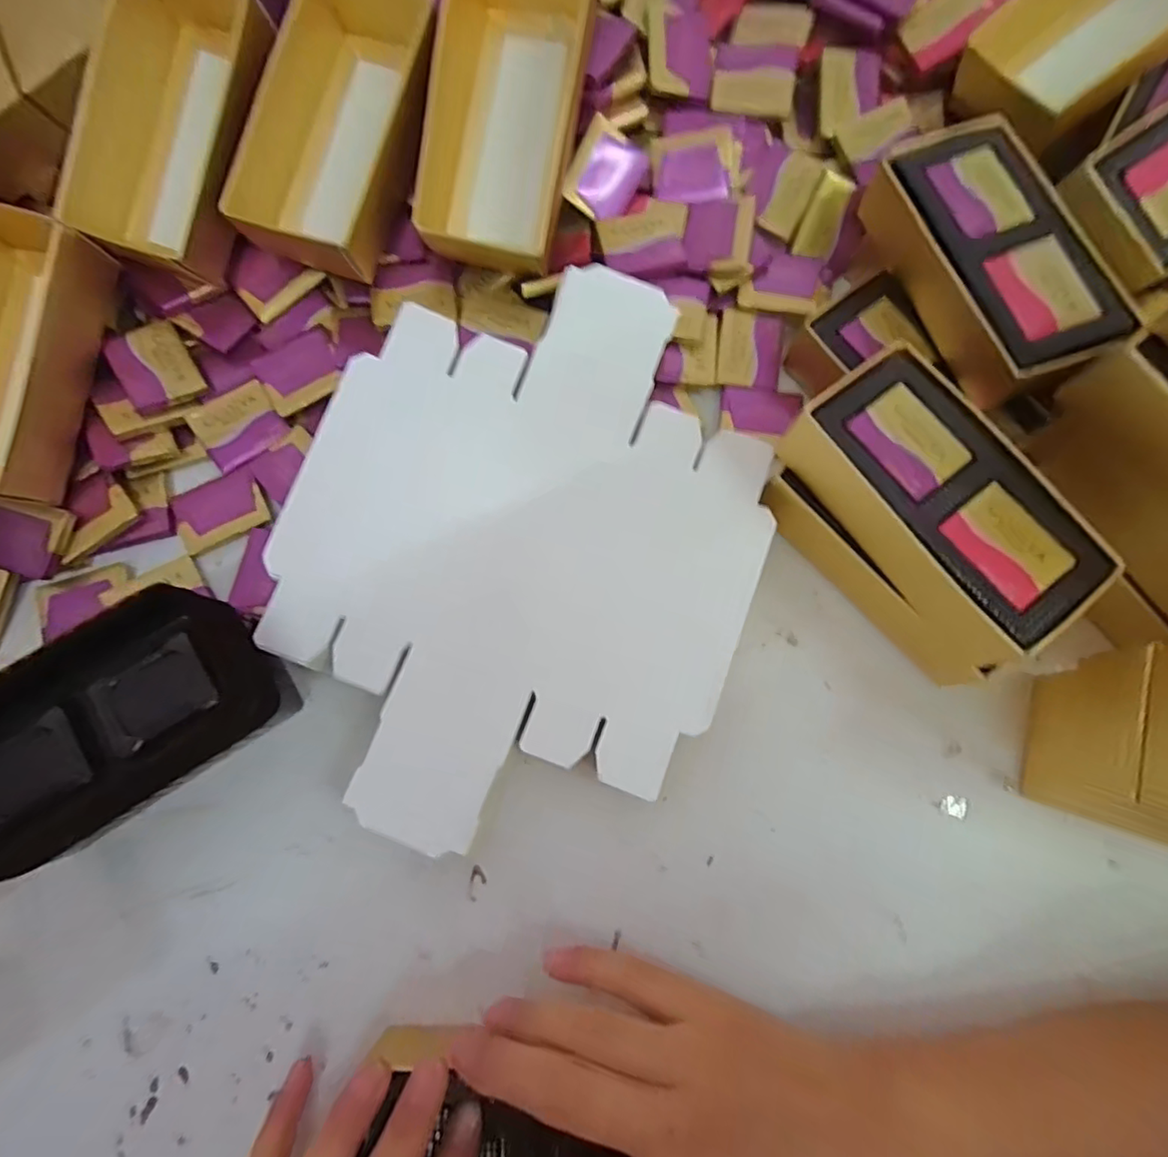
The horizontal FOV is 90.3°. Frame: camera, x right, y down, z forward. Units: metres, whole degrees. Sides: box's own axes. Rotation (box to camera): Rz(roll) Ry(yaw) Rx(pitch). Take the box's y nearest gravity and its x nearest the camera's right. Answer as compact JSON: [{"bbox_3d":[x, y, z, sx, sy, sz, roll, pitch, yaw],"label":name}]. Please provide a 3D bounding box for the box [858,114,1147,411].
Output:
[{"bbox_3d":[0.172,-0.134,0.249,0.060,0.031,0.119,-16,76,-4],"label":"box"}]

